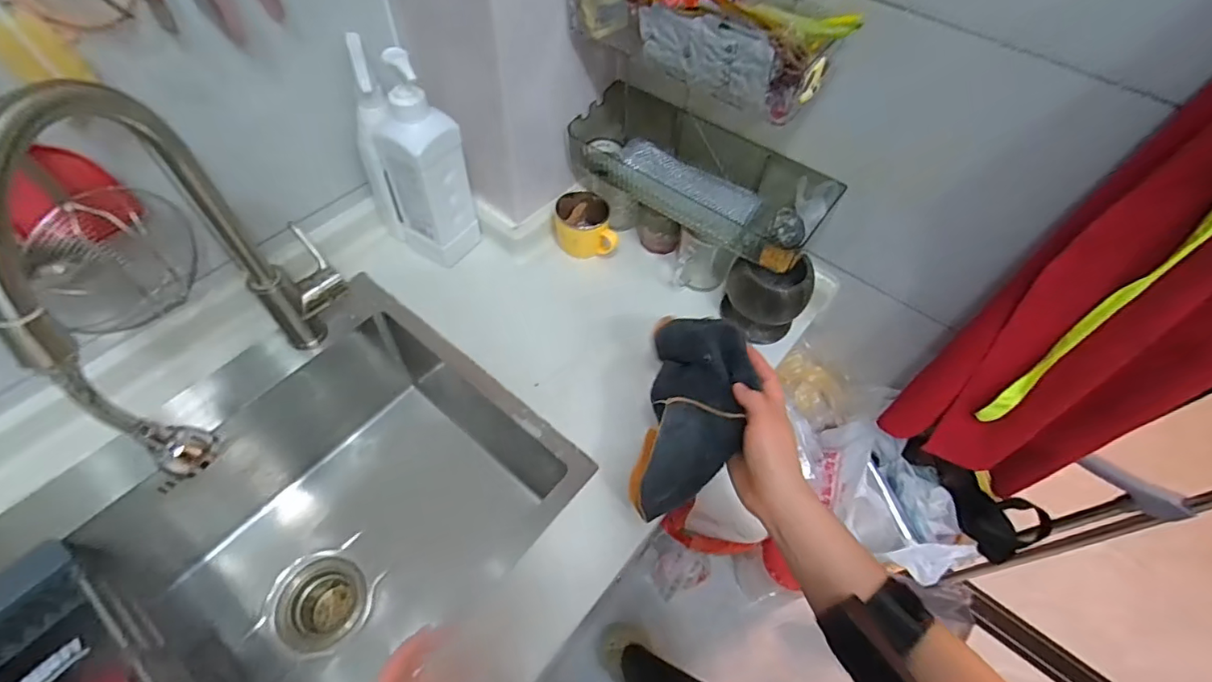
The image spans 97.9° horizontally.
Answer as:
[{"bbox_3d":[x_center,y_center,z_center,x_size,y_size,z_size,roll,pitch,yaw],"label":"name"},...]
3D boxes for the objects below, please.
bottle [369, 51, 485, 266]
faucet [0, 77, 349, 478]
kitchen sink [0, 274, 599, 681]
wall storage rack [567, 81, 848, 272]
[{"bbox_3d":[-0.235,-0.228,0.676,0.085,0.282,0.074,27,59,15],"label":"bottle"},{"bbox_3d":[-0.359,-0.051,0.489,0.063,0.375,0.315,-2,56,-4],"label":"faucet"},{"bbox_3d":[-0.402,0.286,0.658,0.464,0.269,0.643,35,61,19],"label":"kitchen sink"},{"bbox_3d":[0.110,-0.230,0.698,0.366,0.108,0.143,38,63,21],"label":"wall storage rack"}]

